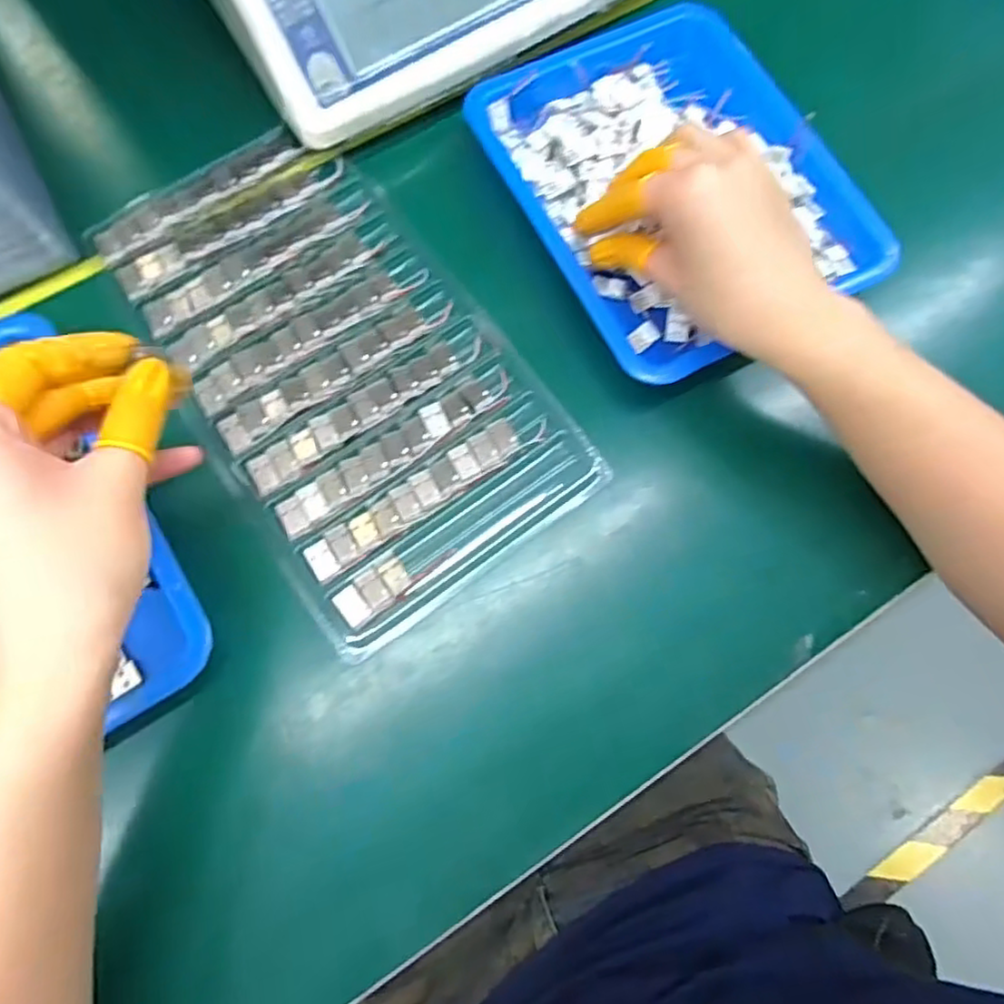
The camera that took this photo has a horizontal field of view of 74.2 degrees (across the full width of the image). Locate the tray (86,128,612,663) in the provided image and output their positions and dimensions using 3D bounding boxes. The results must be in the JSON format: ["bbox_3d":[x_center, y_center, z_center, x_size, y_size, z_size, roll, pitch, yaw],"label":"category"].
[{"bbox_3d":[-0.092,-0.079,0.364,0.155,0.011,0.286,-34,78,-10],"label":"tray"}]

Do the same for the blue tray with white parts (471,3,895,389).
[{"bbox_3d":[0.096,-0.184,0.383,0.168,0.025,0.215,-26,77,-8],"label":"blue tray with white parts"}]

